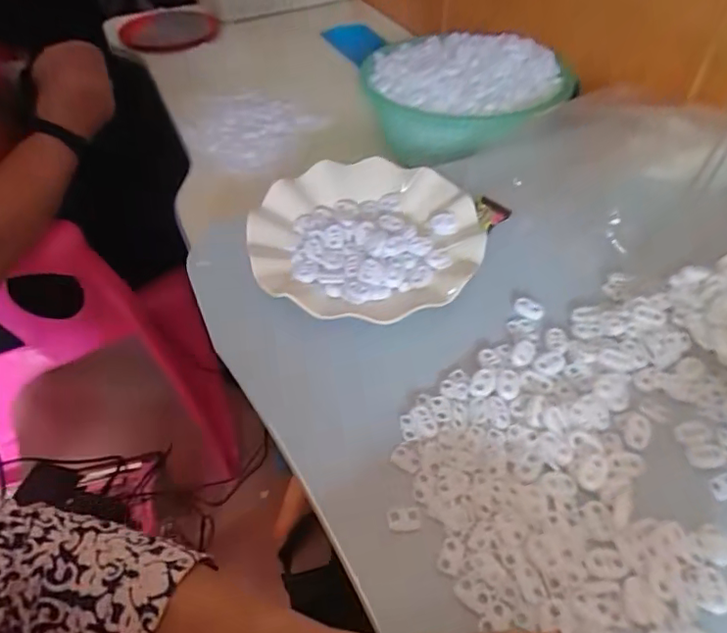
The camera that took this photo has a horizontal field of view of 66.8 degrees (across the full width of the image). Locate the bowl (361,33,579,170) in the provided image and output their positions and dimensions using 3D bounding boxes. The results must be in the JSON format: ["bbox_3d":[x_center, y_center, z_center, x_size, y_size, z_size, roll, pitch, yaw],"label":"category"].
[{"bbox_3d":[0.117,-0.254,0.640,0.180,0.093,0.226,-37,55,-27],"label":"bowl"}]

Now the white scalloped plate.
[{"bbox_3d":[0.002,-0.066,0.437,0.177,0.021,0.176,0,53,0],"label":"white scalloped plate"}]

